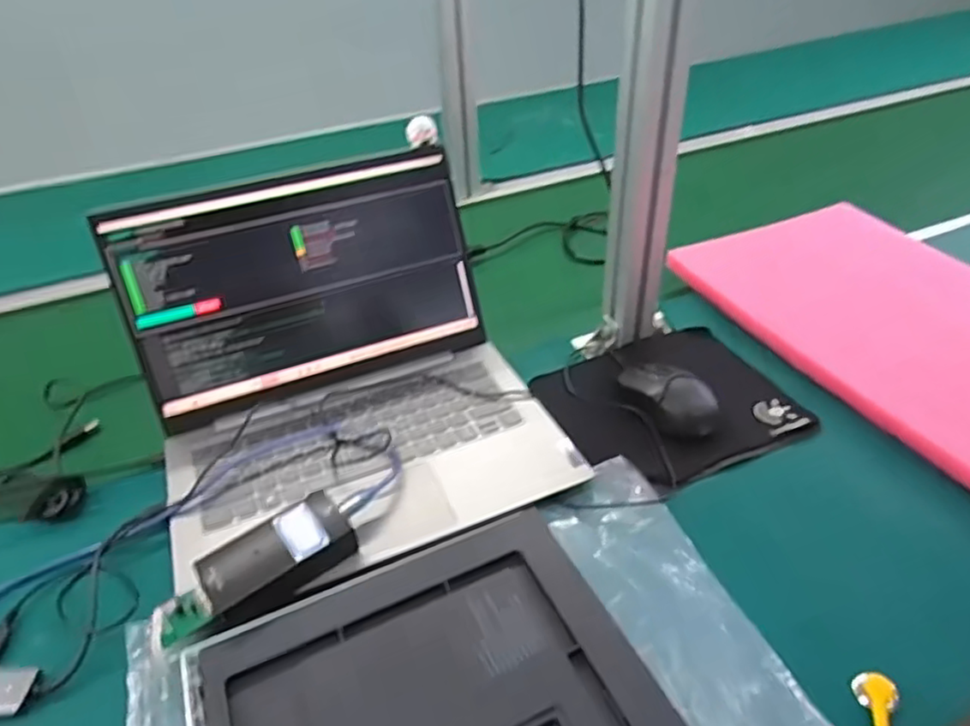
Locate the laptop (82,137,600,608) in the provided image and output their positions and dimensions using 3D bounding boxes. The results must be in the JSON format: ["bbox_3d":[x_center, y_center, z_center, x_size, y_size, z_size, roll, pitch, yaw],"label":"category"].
[{"bbox_3d":[-0.122,-0.013,0.544,0.310,0.176,0.291,-16,40,-17],"label":"laptop"}]

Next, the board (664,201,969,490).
[{"bbox_3d":[0.426,-0.019,0.621,0.242,0.023,0.444,-22,43,-13],"label":"board"}]

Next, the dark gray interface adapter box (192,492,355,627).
[{"bbox_3d":[-0.145,0.136,0.464,0.101,0.027,0.054,-28,44,-29],"label":"dark gray interface adapter box"}]

